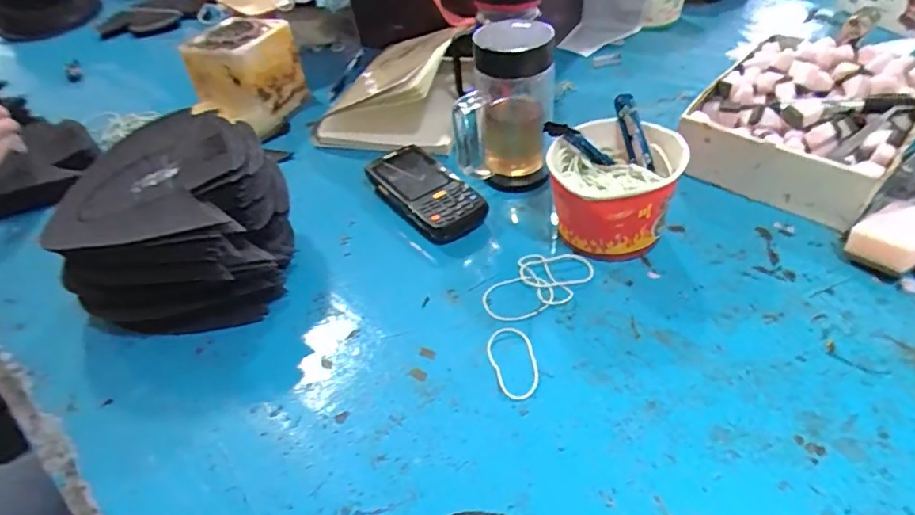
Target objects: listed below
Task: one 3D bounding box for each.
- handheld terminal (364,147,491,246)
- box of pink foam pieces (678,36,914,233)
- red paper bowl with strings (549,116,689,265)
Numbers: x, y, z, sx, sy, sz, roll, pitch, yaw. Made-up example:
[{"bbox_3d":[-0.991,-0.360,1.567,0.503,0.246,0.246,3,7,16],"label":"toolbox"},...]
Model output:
[{"bbox_3d":[-0.040,-0.071,0.574,0.070,0.028,0.153,-30,48,-23],"label":"handheld terminal"},{"bbox_3d":[0.369,-0.150,0.582,0.181,0.067,0.256,31,54,33],"label":"box of pink foam pieces"},{"bbox_3d":[0.143,-0.064,0.506,0.108,0.085,0.122,12,46,19],"label":"red paper bowl with strings"}]

